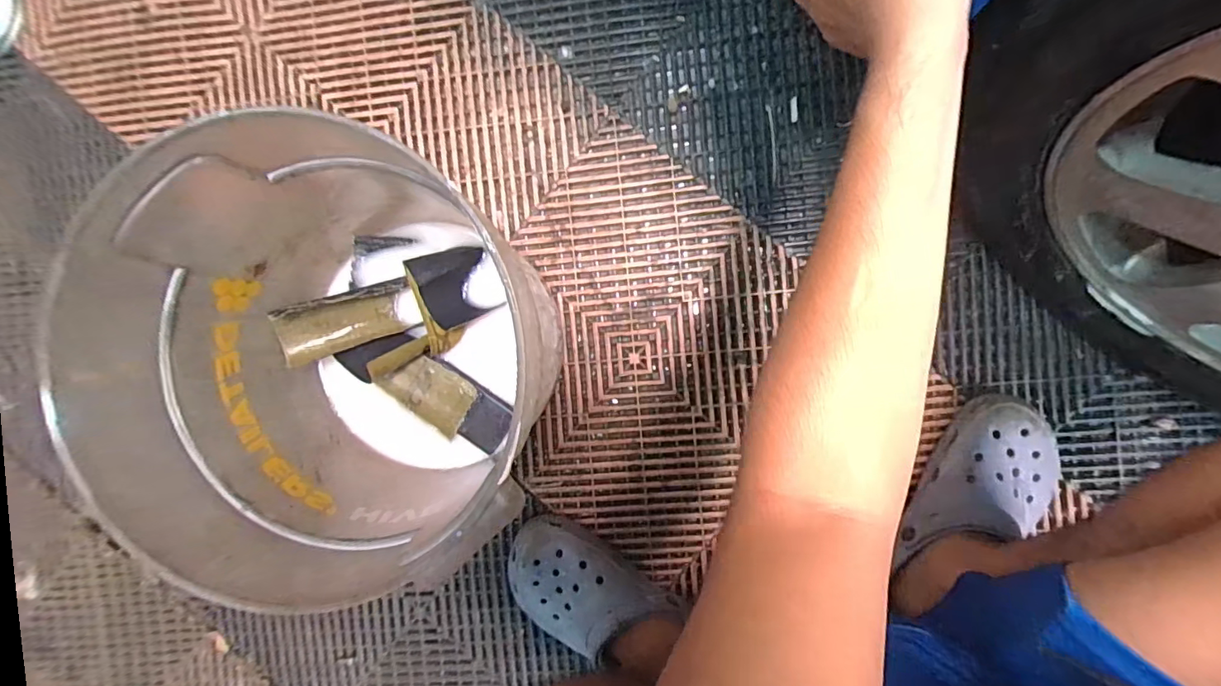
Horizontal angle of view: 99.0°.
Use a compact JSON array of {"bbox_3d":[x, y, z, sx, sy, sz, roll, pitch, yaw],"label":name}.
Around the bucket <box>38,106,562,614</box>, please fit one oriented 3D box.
[{"bbox_3d":[-0.195,0.011,0.476,0.320,0.318,0.286,40,95,1],"label":"bucket"}]

